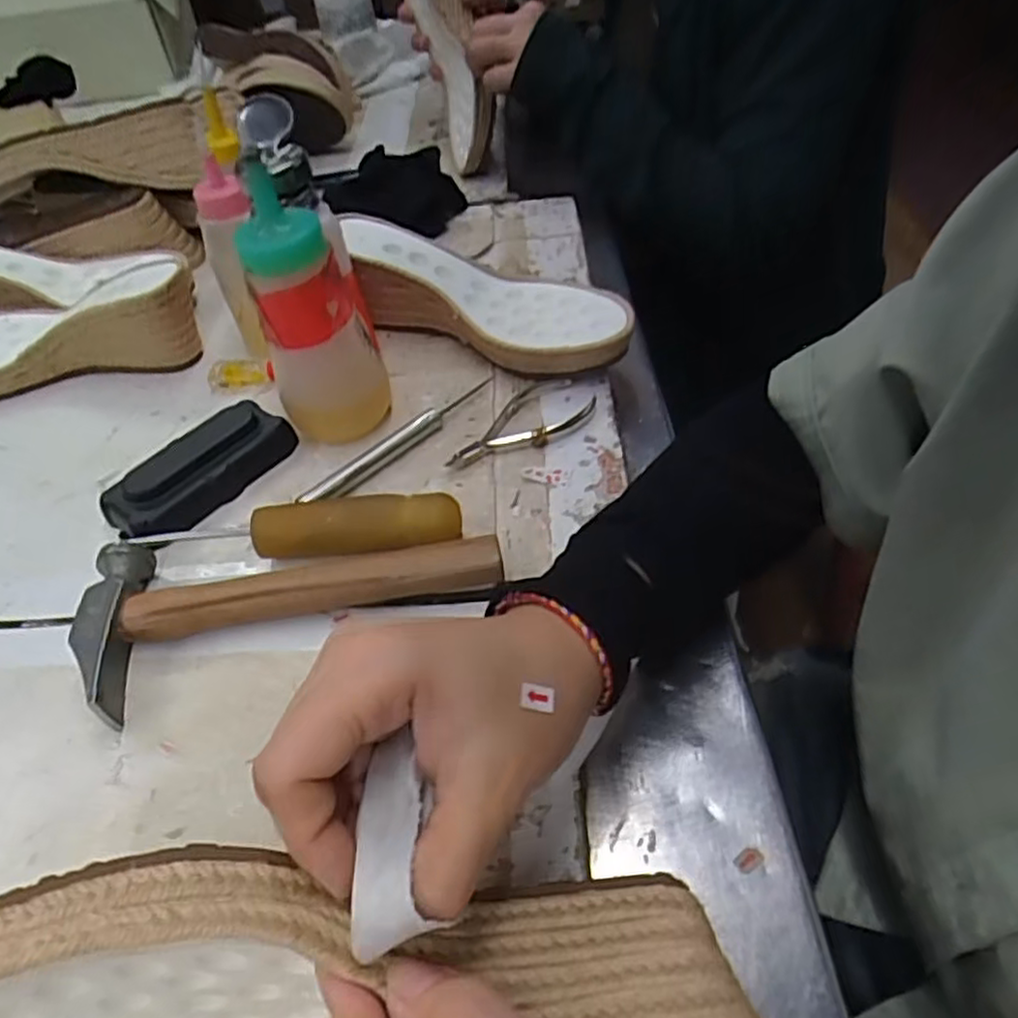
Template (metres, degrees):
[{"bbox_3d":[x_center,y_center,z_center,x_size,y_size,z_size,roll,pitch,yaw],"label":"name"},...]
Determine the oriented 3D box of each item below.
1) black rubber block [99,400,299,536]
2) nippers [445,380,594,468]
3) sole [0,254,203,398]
[{"bbox_3d":[-0.174,-0.022,0.402,0.045,0.027,0.105,31,57,28],"label":"black rubber block"},{"bbox_3d":[0.008,-0.048,0.419,0.045,0.009,0.097,33,58,30],"label":"nippers"},{"bbox_3d":[-0.325,-0.125,0.489,0.222,0.066,0.085,1,48,6],"label":"sole"}]

